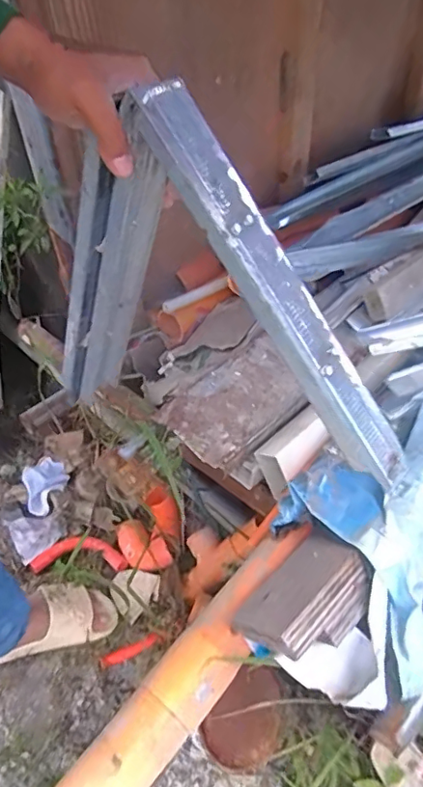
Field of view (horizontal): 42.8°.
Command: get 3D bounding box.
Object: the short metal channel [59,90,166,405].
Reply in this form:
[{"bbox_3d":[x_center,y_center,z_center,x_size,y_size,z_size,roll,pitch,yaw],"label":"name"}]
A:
[{"bbox_3d":[-0.107,-0.115,0.557,0.059,0.361,0.052,21,49,-5],"label":"short metal channel"}]

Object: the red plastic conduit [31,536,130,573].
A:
[{"bbox_3d":[-0.281,0.338,1.151,0.205,0.023,0.078,0,47,5],"label":"red plastic conduit"}]

